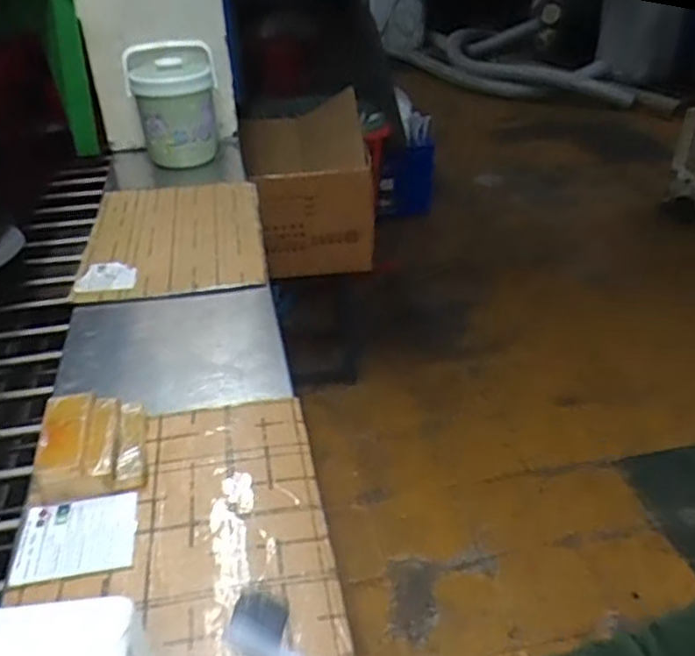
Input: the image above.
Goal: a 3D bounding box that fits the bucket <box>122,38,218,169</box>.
[{"bbox_3d":[-0.303,-0.391,1.170,0.148,0.199,0.149,-11,35,-9],"label":"bucket"}]

